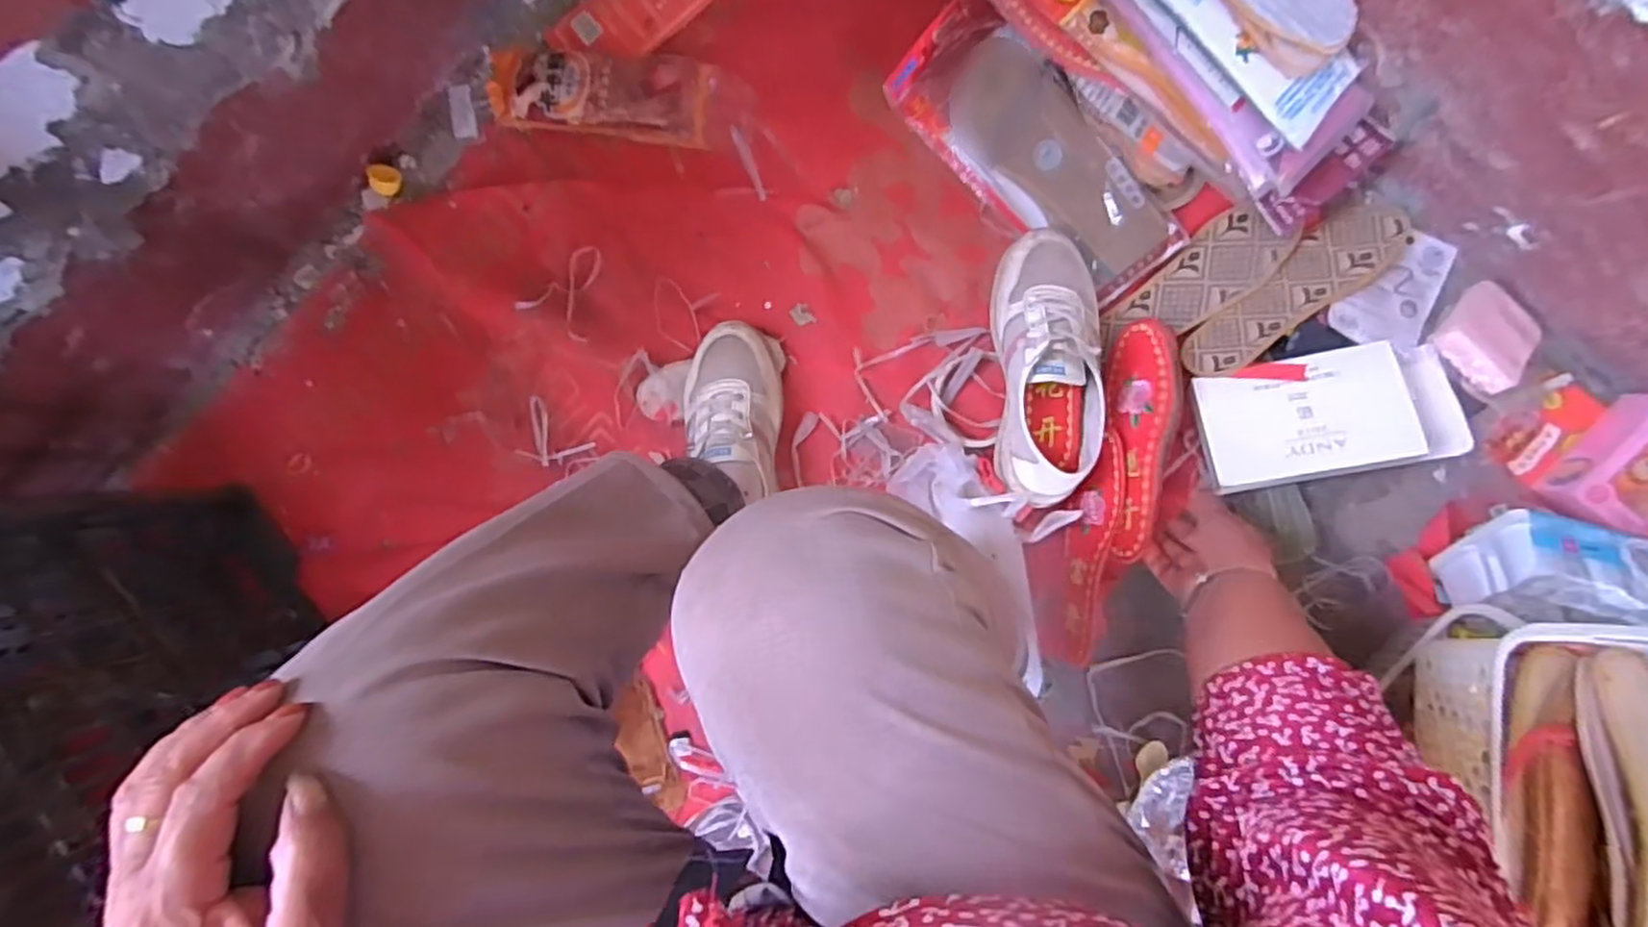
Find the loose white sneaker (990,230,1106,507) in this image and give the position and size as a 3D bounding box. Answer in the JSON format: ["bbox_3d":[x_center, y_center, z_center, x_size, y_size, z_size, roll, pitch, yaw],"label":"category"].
[{"bbox_3d":[0.208,-0.088,0.683,0.095,0.074,0.253,-1,90,5],"label":"loose white sneaker"}]

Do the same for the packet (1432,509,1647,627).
[{"bbox_3d":[0.657,0.099,0.635,0.191,0.076,0.088,12,91,5],"label":"packet"}]

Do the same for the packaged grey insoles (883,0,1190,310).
[{"bbox_3d":[0.203,-0.298,0.718,0.118,0.031,0.313,-44,86,4],"label":"packaged grey insoles"}]

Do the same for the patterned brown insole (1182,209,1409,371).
[{"bbox_3d":[0.450,-0.170,0.712,0.248,0.013,0.071,-35,64,-2],"label":"patterned brown insole"}]

